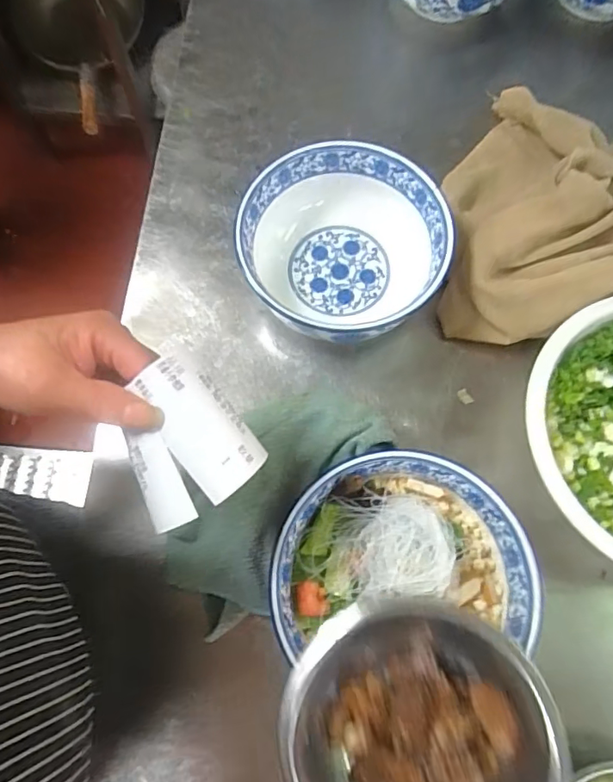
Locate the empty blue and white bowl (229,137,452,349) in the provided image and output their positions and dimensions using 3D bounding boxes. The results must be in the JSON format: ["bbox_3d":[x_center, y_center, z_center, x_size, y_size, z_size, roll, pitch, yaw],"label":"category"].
[{"bbox_3d":[0.032,-0.119,0.464,0.160,0.086,0.157,0,69,0],"label":"empty blue and white bowl"}]

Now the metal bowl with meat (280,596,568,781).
[{"bbox_3d":[0.055,0.173,0.265,0.128,0.039,0.128,0,71,-1],"label":"metal bowl with meat"}]

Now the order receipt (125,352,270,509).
[{"bbox_3d":[-0.056,0.017,0.282,0.038,0.013,0.077,-35,94,-12],"label":"order receipt"}]

